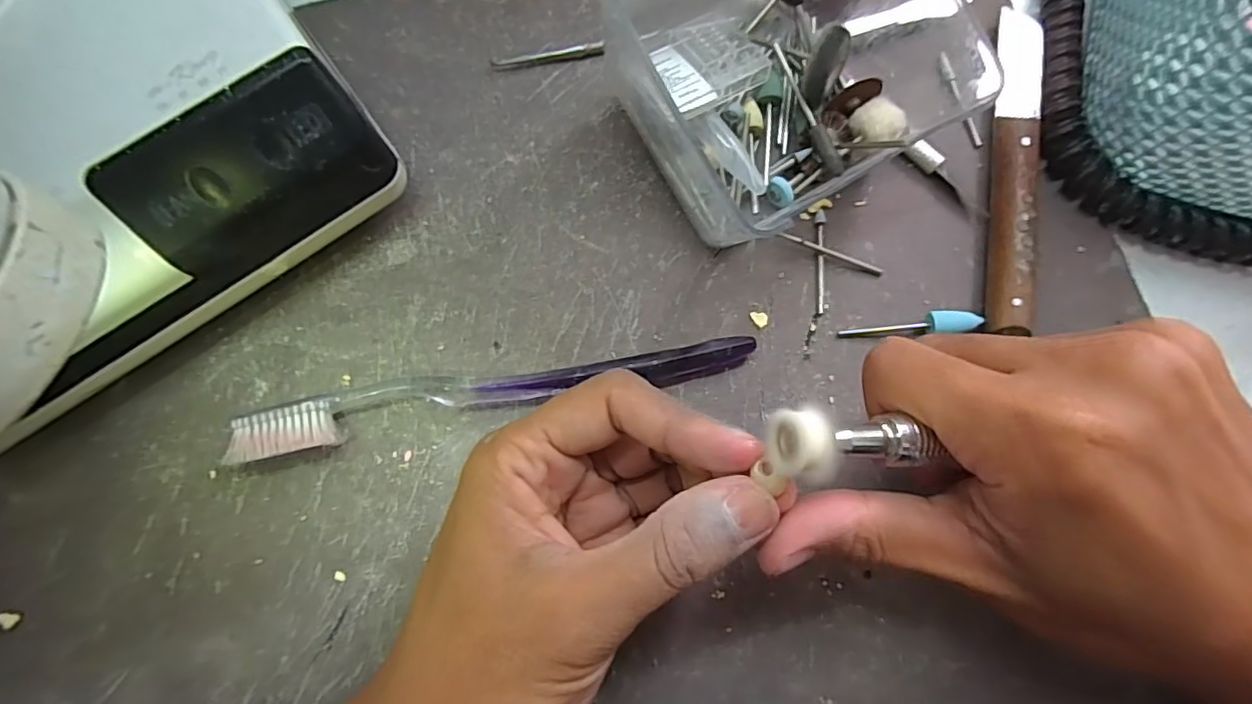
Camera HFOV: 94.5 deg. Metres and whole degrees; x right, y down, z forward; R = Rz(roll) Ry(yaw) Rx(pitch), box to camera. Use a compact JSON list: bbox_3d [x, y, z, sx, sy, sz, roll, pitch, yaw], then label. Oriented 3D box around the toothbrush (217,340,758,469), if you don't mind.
[{"bbox_3d":[-0.047,0.013,0.210,0.186,0.013,0.020,-10,79,-2],"label":"toothbrush"}]

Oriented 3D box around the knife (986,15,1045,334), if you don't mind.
[{"bbox_3d":[0.148,-0.067,0.223,0.014,0.016,0.124,9,79,2],"label":"knife"}]

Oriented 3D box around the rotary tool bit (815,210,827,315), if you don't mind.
[{"bbox_3d":[0.076,-0.035,0.224,0.004,0.004,0.041,1,79,1],"label":"rotary tool bit"}]

